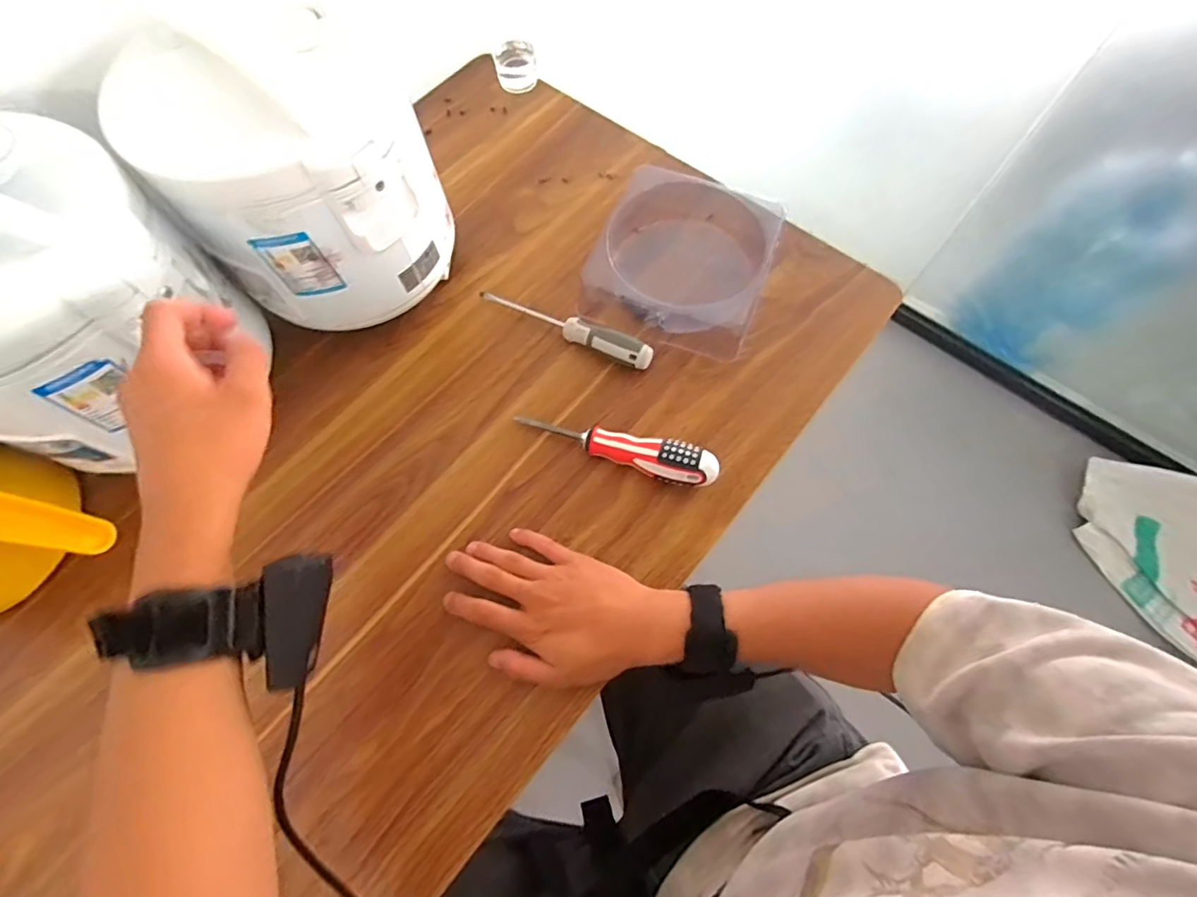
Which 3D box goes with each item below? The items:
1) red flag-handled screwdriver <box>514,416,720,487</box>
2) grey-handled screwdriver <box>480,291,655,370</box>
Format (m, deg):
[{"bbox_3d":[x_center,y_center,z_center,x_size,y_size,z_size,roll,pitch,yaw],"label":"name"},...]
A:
[{"bbox_3d":[0.015,0.002,0.472,0.174,0.037,0.033,16,68,8],"label":"red flag-handled screwdriver"},{"bbox_3d":[-0.035,-0.116,0.523,0.184,0.027,0.021,23,70,11],"label":"grey-handled screwdriver"}]

